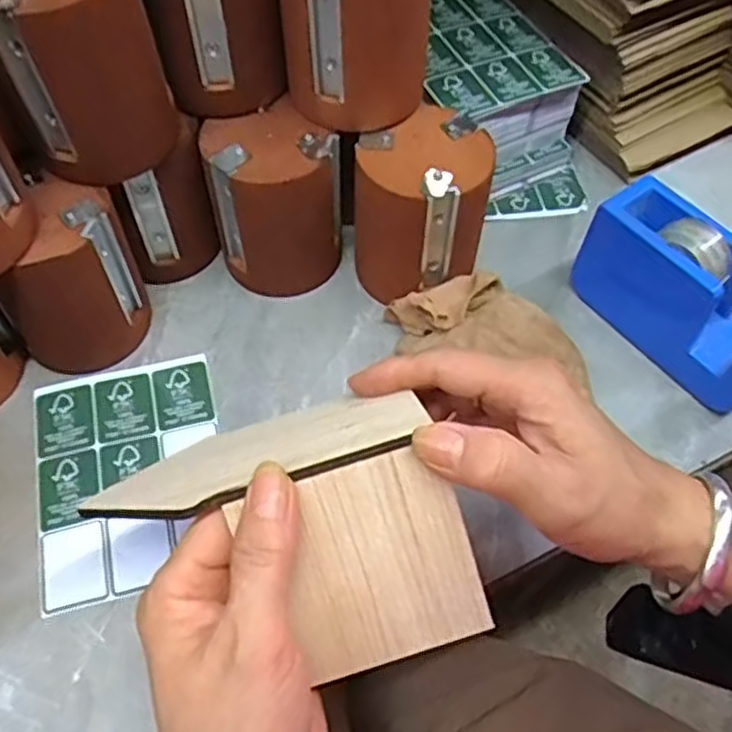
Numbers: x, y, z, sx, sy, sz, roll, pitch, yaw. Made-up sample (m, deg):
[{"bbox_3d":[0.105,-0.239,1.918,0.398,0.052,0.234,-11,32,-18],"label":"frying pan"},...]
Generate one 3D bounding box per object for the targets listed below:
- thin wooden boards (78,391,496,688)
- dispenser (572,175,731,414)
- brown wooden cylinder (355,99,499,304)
[{"bbox_3d":[-0.030,0.075,0.311,0.141,0.071,0.101,-18,103,-2],"label":"thin wooden boards"},{"bbox_3d":[0.190,-0.043,0.431,0.053,0.083,0.131,-37,66,-24],"label":"dispenser"},{"bbox_3d":[0.032,-0.093,0.443,0.081,0.103,0.074,2,56,-3],"label":"brown wooden cylinder"}]

